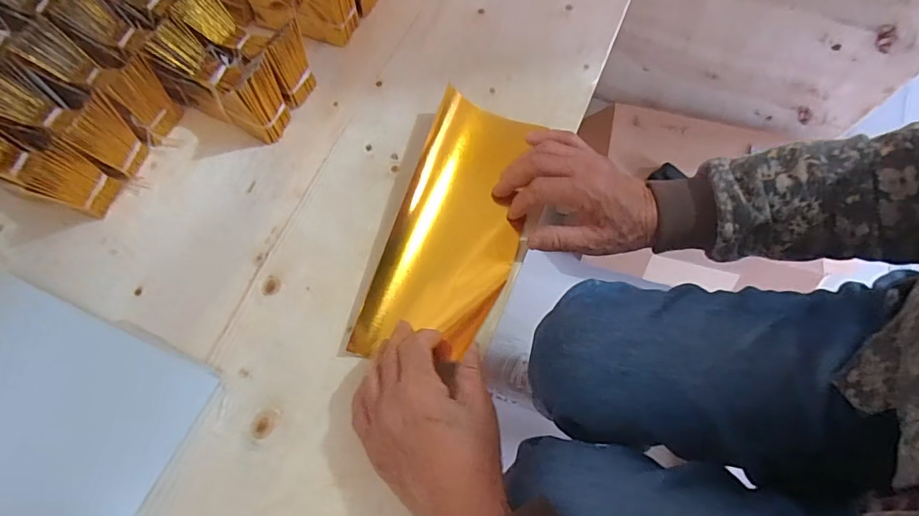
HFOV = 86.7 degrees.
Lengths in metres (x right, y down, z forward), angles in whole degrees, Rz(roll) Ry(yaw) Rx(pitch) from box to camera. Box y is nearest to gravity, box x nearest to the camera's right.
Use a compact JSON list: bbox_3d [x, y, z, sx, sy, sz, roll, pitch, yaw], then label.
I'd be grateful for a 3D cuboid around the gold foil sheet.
[{"bbox_3d":[-0.005,-0.030,0.412,0.104,0.029,0.235,13,68,6],"label":"gold foil sheet"}]

